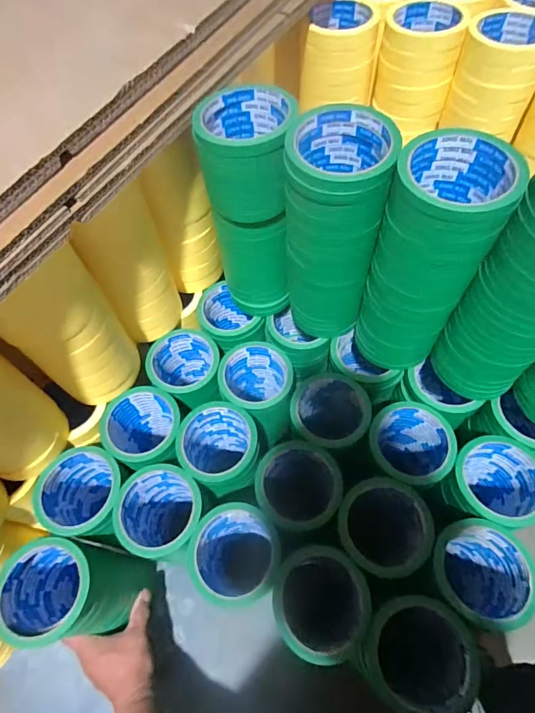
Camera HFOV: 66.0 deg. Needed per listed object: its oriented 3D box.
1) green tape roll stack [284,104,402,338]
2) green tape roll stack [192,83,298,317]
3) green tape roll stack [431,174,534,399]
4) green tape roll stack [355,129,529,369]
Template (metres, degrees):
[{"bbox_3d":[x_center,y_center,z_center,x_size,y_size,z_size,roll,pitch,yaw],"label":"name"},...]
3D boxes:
[{"bbox_3d":[0.064,-0.120,0.439,0.086,0.245,0.078,2,62,4],"label":"green tape roll stack"},{"bbox_3d":[-0.017,-0.150,0.461,0.085,0.236,0.099,-7,62,-1],"label":"green tape roll stack"},{"bbox_3d":[0.238,-0.053,0.383,0.093,0.239,0.086,40,70,21],"label":"green tape roll stack"},{"bbox_3d":[0.154,-0.082,0.406,0.101,0.233,0.089,30,67,17],"label":"green tape roll stack"}]

